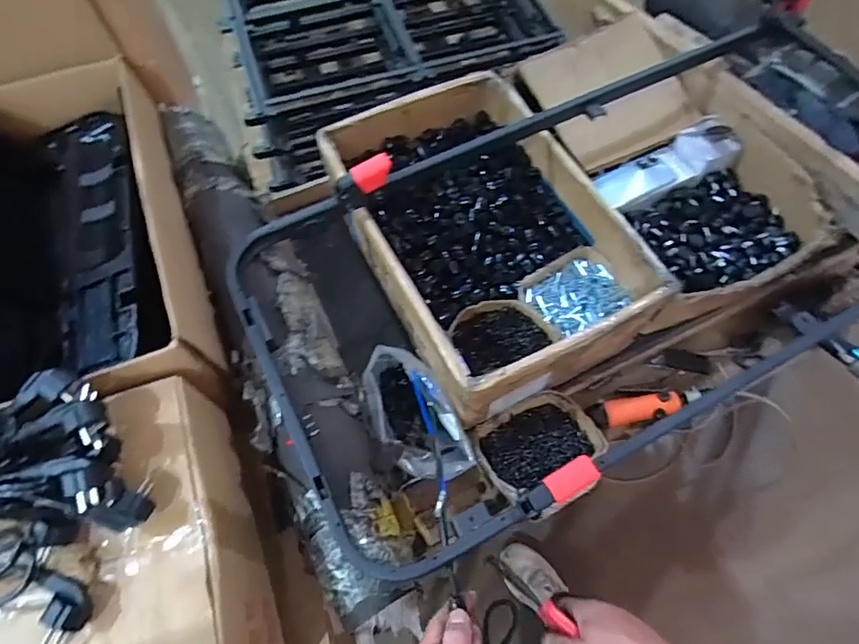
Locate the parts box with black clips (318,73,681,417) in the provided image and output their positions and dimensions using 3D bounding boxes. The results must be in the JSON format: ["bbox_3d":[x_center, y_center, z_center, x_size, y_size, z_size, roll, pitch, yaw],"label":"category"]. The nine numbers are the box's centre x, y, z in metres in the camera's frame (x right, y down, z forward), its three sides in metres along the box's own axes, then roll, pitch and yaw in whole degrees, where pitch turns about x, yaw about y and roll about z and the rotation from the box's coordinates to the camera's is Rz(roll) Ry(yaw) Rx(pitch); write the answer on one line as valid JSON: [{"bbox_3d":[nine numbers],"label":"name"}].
[{"bbox_3d":[0.086,-0.153,0.850,0.364,0.147,0.542,-25,66,-10],"label":"parts box with black clips"}]

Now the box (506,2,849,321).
[{"bbox_3d":[0.448,-0.309,0.948,0.419,0.150,0.588,-24,65,-9],"label":"box"}]

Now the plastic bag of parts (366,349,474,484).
[{"bbox_3d":[-0.025,0.138,0.755,0.114,0.100,0.211,-27,66,-10],"label":"plastic bag of parts"}]

